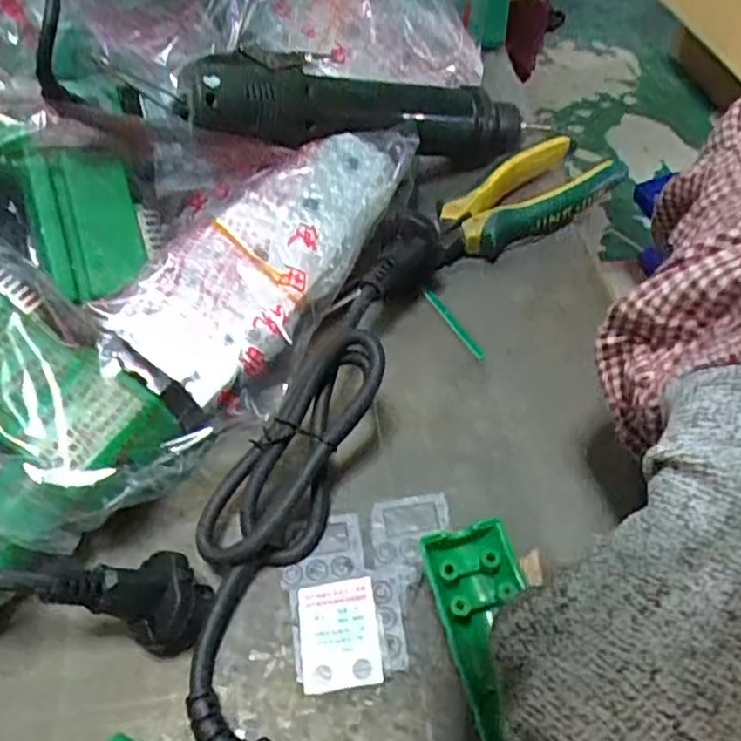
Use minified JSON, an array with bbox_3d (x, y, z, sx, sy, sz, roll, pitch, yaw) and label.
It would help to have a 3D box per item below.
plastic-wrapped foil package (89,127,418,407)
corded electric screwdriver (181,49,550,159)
[{"bbox_3d":[-0.045,-0.064,0.332,0.066,0.033,0.179,24,57,18],"label":"plastic-wrapped foil package"},{"bbox_3d":[0.009,-0.144,0.389,0.226,0.044,0.041,-4,49,-26],"label":"corded electric screwdriver"}]

